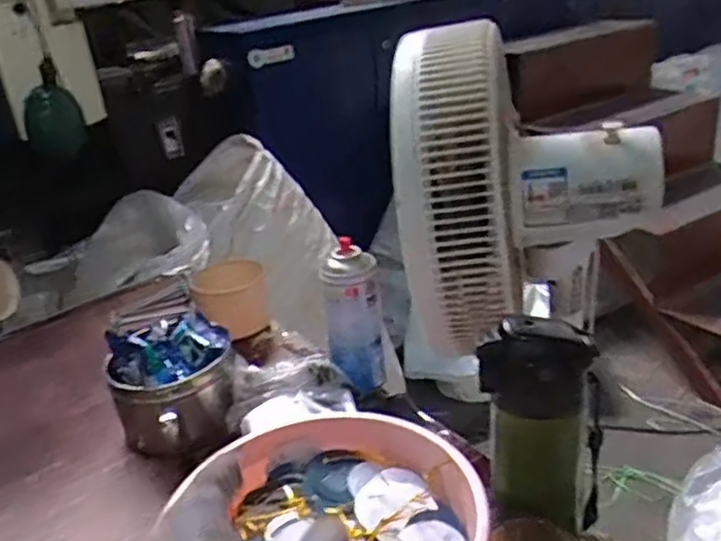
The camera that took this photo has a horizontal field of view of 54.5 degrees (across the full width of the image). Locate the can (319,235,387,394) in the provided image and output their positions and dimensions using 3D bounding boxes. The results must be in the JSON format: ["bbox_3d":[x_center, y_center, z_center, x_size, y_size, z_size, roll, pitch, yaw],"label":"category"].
[{"bbox_3d":[-0.006,0.064,0.799,0.060,0.185,0.052,-8,26,-1],"label":"can"}]

